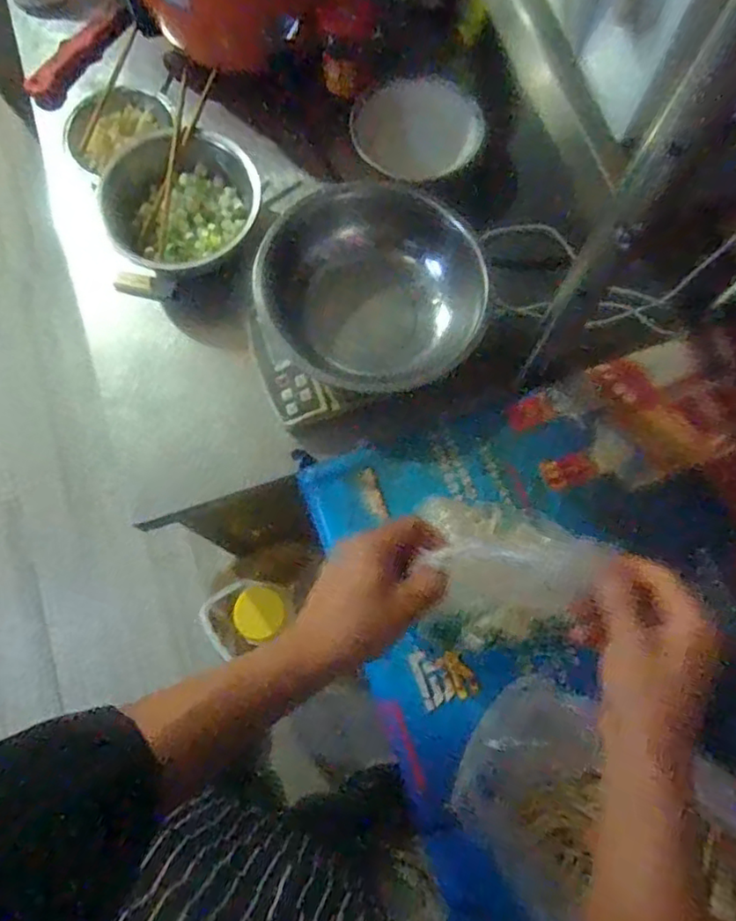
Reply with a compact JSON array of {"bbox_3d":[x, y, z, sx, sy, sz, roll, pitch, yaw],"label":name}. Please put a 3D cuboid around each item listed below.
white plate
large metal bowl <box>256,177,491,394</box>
[{"bbox_3d":[0.061,-0.420,0.770,0.152,0.016,0.126,-17,93,10],"label":"white plate"},{"bbox_3d":[0.010,-0.187,0.667,0.226,0.100,0.193,1,75,0],"label":"large metal bowl"}]

